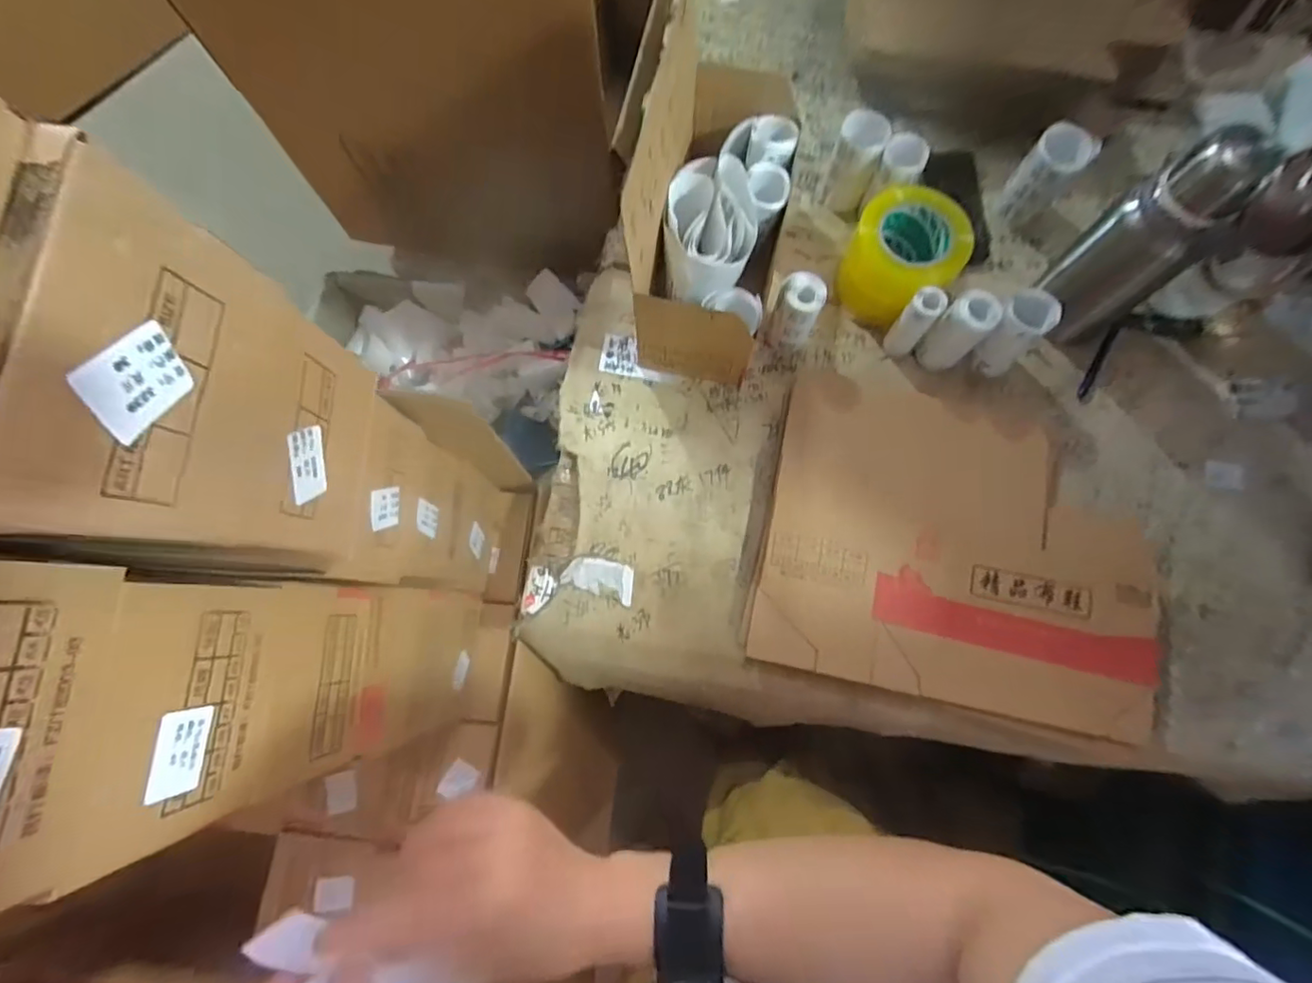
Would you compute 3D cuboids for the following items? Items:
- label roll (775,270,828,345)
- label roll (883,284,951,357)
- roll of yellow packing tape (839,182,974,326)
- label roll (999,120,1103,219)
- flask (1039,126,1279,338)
[{"bbox_3d":[0.158,-0.199,0.655,0.045,0.100,0.048,0,75,0],"label":"label roll"},{"bbox_3d":[0.293,-0.190,0.657,0.033,0.104,0.030,0,75,0],"label":"label roll"},{"bbox_3d":[0.295,-0.279,0.674,0.123,0.104,0.115,0,75,0],"label":"roll of yellow packing tape"},{"bbox_3d":[0.473,-0.382,0.709,0.061,0.108,0.064,41,79,10],"label":"label roll"},{"bbox_3d":[0.498,-0.256,0.601,0.076,0.242,0.084,5,75,1],"label":"flask"}]

